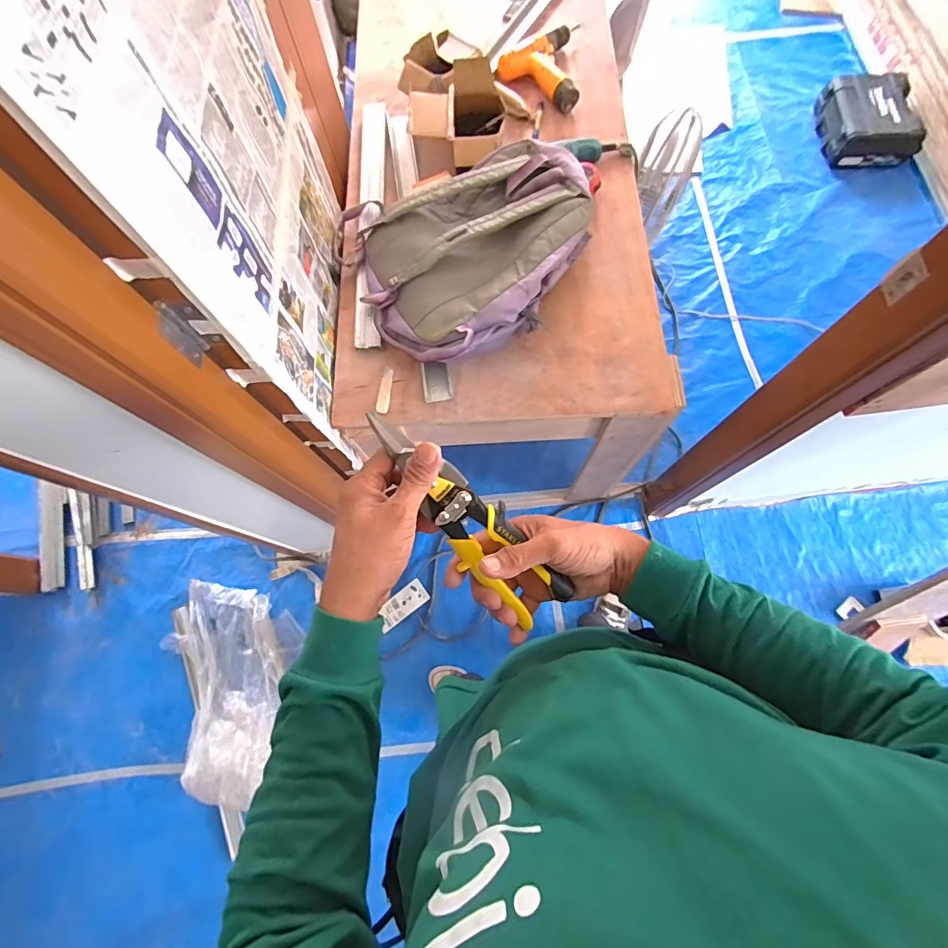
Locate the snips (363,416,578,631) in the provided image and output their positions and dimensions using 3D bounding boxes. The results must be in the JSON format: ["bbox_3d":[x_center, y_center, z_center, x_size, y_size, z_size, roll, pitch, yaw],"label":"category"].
[{"bbox_3d":[-0.006,0.039,0.422,0.056,0.021,0.235,-42,98,-8],"label":"snips"}]

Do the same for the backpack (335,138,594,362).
[{"bbox_3d":[-0.009,-0.437,0.873,0.449,0.117,0.419,-29,74,-6],"label":"backpack"}]

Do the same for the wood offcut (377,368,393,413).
[{"bbox_3d":[-0.161,-0.151,0.856,0.021,0.005,0.087,5,73,5],"label":"wood offcut"}]

